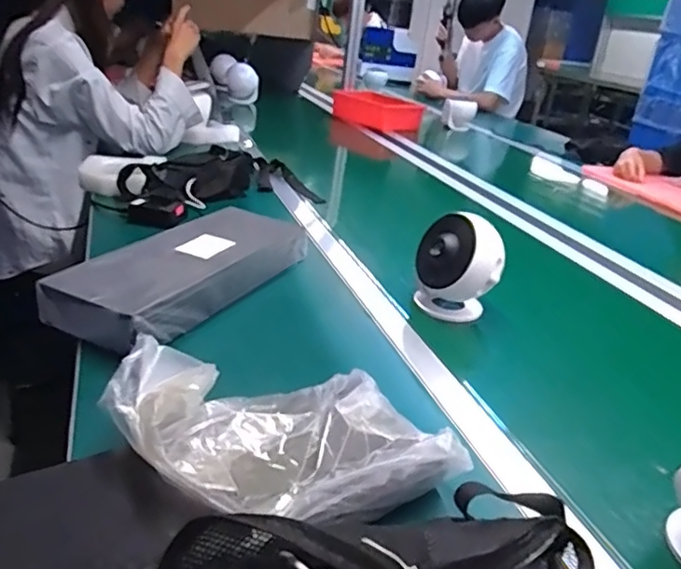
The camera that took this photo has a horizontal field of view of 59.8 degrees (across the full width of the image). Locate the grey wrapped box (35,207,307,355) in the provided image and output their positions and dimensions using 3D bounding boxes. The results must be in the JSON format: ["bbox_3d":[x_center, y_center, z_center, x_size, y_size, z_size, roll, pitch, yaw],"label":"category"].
[{"bbox_3d":[-0.188,-0.022,0.768,0.136,0.066,0.361,19,27,21],"label":"grey wrapped box"}]

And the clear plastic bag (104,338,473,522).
[{"bbox_3d":[-0.042,0.116,0.472,0.271,0.056,0.158,2,28,-13],"label":"clear plastic bag"}]

